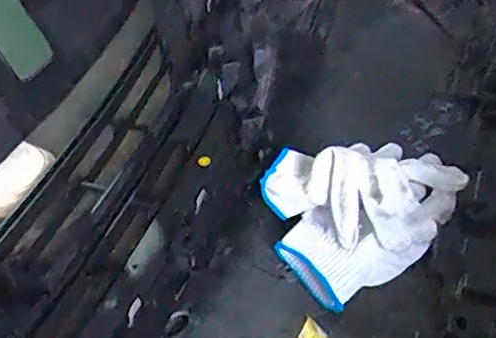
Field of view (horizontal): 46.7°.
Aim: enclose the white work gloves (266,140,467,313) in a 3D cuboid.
[{"bbox_3d":[0.105,0.024,0.529,0.185,0.072,0.140,-22,49,-29],"label":"white work gloves"}]

